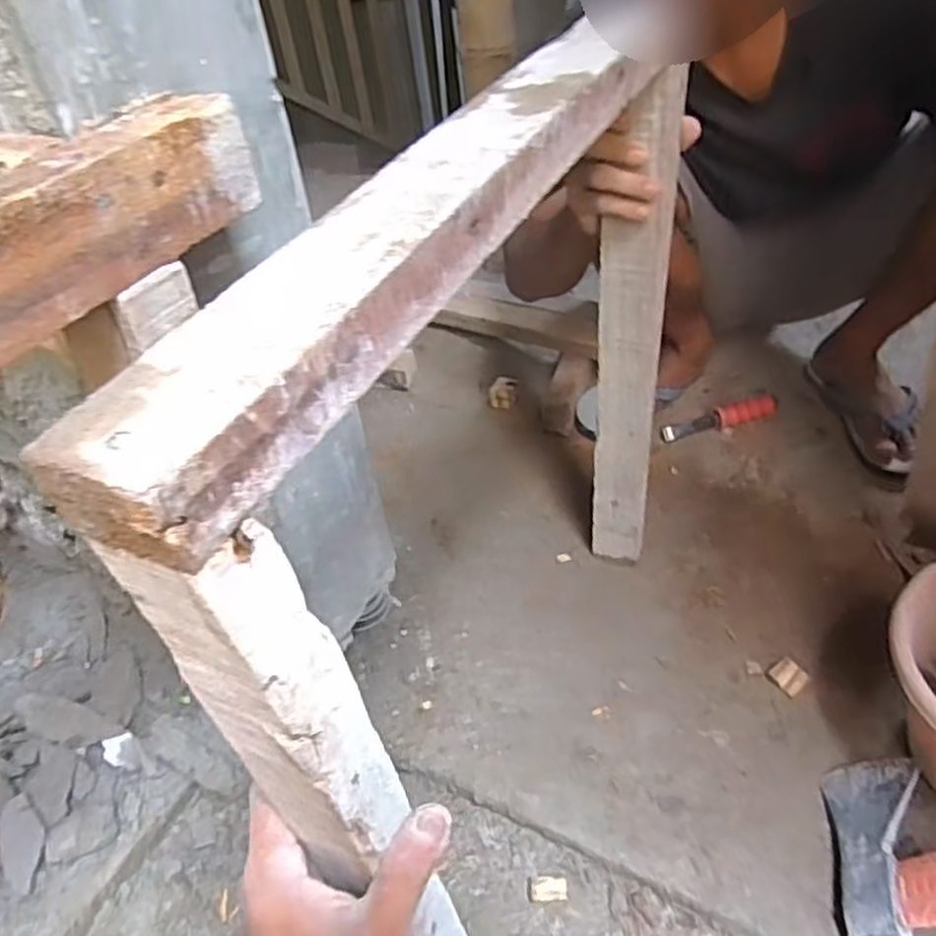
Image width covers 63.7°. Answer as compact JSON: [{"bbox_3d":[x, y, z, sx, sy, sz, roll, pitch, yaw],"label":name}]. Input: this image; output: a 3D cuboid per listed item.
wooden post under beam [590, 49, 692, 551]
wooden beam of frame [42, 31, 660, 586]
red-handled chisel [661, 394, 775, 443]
[{"bbox_3d":[0.159,-0.097,0.739,0.066,0.510,0.020,-2,42,6],"label":"wooden post under beam"},{"bbox_3d":[-0.008,-0.124,0.346,0.054,0.038,0.439,14,46,23],"label":"wooden beam of frame"},{"bbox_3d":[0.364,-0.072,1.090,0.173,0.027,0.031,-12,42,-5],"label":"red-handled chisel"}]

